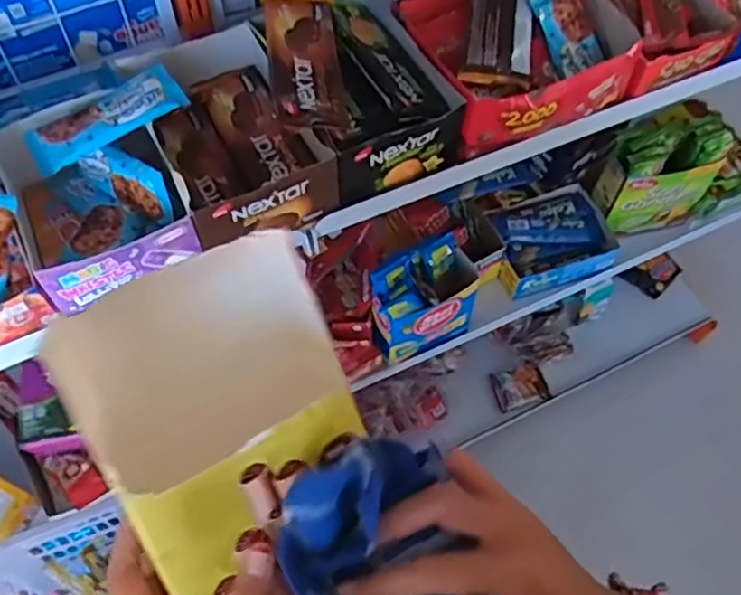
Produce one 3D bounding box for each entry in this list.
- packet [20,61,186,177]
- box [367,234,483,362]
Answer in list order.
[{"bbox_3d":[-0.218,-0.149,0.556,0.127,0.024,0.058,-24,63,-14],"label":"packet"},{"bbox_3d":[0.070,0.004,0.894,0.132,0.154,0.071,-21,62,-13],"label":"box"}]

